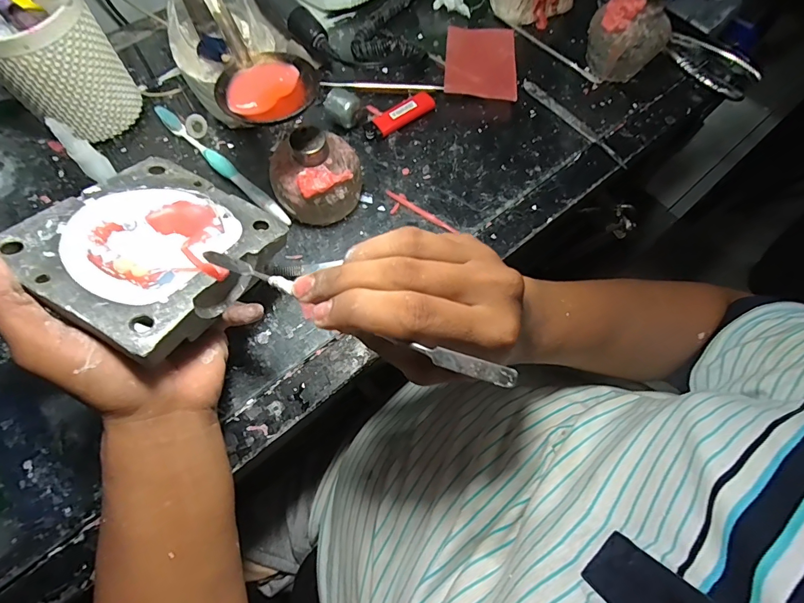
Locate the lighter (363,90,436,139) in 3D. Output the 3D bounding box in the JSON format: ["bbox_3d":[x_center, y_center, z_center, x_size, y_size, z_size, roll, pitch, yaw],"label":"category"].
[{"bbox_3d":[-0.002,-0.189,0.414,0.079,0.013,0.025,-35,73,-14],"label":"lighter"}]

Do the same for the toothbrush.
[{"bbox_3d":[-0.171,-0.129,0.385,0.184,0.015,0.014,40,72,13],"label":"toothbrush"}]

